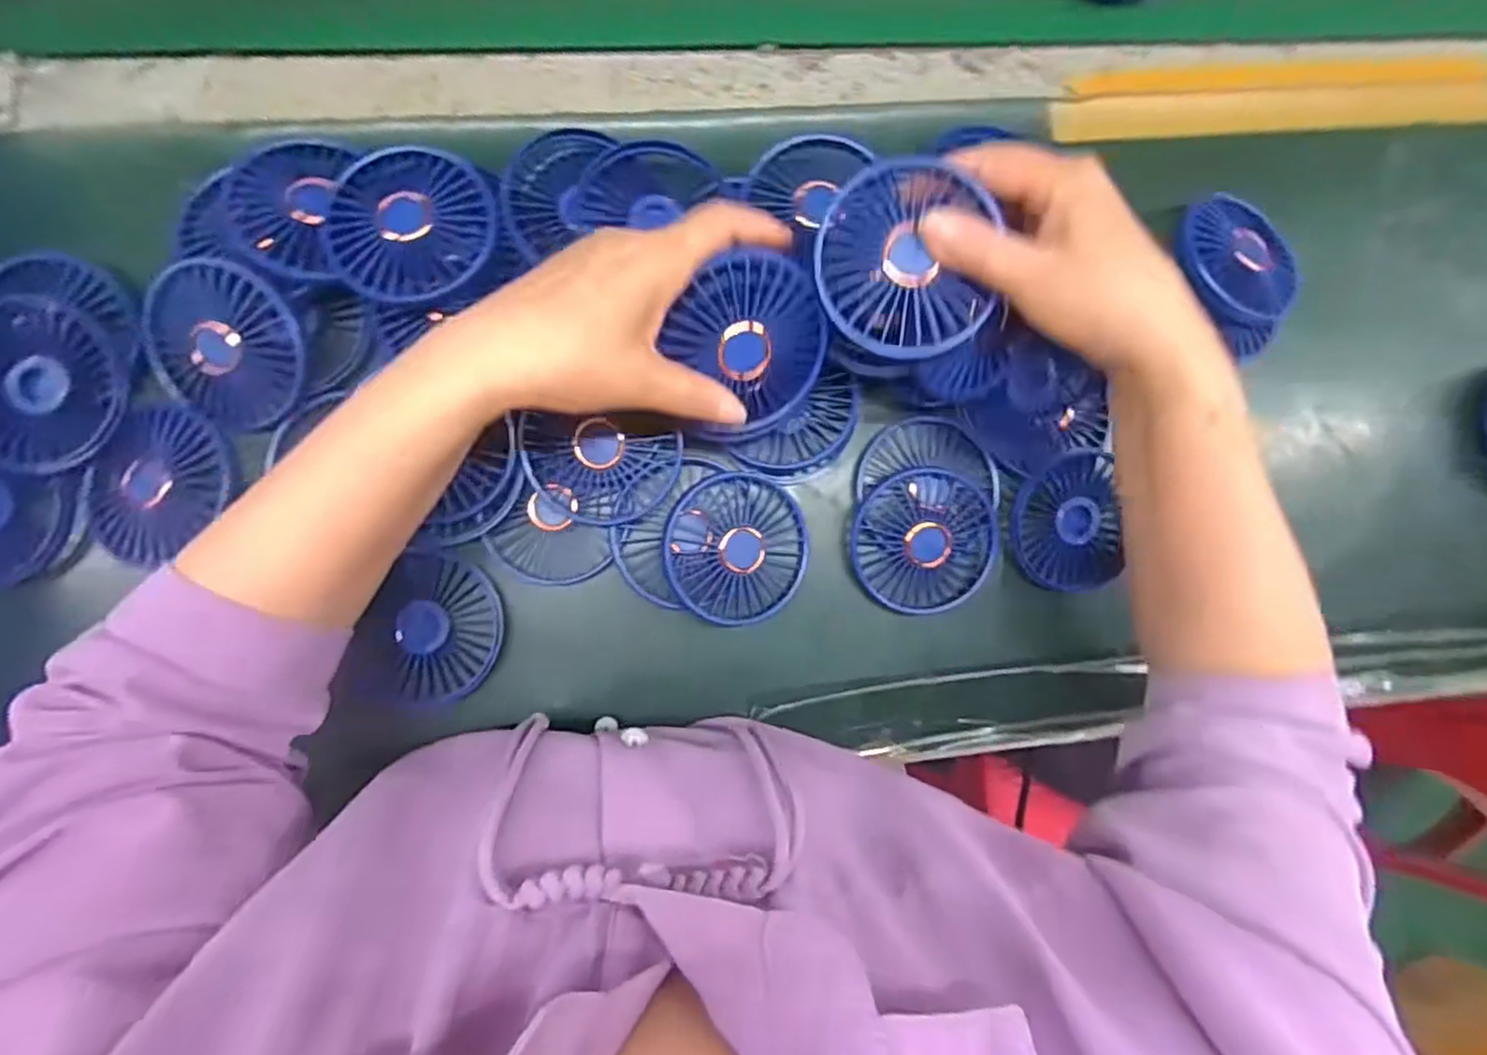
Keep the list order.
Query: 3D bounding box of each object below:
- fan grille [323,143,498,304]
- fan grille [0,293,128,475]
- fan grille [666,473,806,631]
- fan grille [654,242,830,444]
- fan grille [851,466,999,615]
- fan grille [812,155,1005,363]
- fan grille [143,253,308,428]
[{"bbox_3d":[-0.176,-0.161,0.379,0.083,0.010,0.086,1,82,-7],"label":"fan grille"},{"bbox_3d":[-0.377,-0.076,0.385,0.088,0.012,0.089,0,87,-6],"label":"fan grille"},{"bbox_3d":[-0.003,0.013,0.424,0.085,0.019,0.086,11,85,-24],"label":"fan grille"},{"bbox_3d":[0.005,-0.085,0.347,0.076,0.011,0.083,-12,123,-19],"label":"fan grille"},{"bbox_3d":[0.111,0.008,0.435,0.087,0.020,0.084,3,87,-6],"label":"fan grille"},{"bbox_3d":[0.074,-0.122,0.329,0.077,0.017,0.086,-3,88,-6],"label":"fan grille"},{"bbox_3d":[-0.280,-0.099,0.388,0.084,0.018,0.080,30,106,-8],"label":"fan grille"}]

